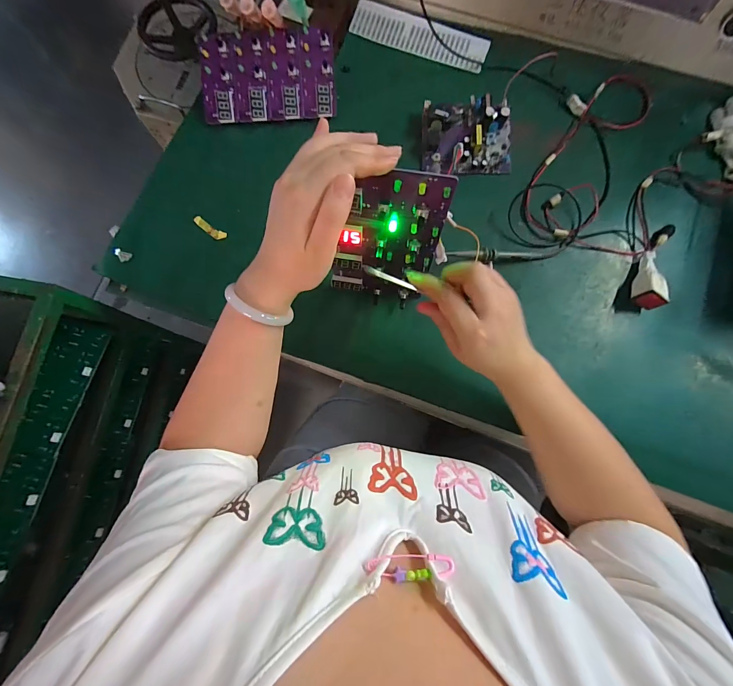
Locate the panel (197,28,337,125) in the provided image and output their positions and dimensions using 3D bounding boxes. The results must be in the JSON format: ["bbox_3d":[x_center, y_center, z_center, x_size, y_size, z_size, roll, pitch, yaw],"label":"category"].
[{"bbox_3d":[-0.139,-0.373,0.467,0.188,0.013,0.110,-2,101,1],"label":"panel"}]

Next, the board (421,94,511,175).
[{"bbox_3d":[0.139,-0.290,0.458,0.119,0.039,0.103,0,78,1],"label":"board"}]

